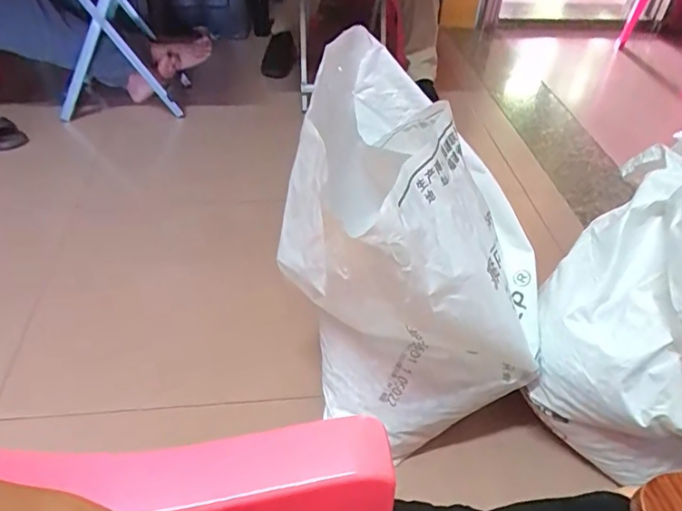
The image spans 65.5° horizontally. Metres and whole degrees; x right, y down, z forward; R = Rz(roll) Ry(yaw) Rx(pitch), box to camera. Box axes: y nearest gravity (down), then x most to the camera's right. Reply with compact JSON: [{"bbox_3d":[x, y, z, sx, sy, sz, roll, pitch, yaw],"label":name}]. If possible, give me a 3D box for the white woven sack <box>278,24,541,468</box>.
[{"bbox_3d":[0.108,-0.008,0.825,0.364,0.466,0.389,-10,44,-14],"label":"white woven sack"}]

